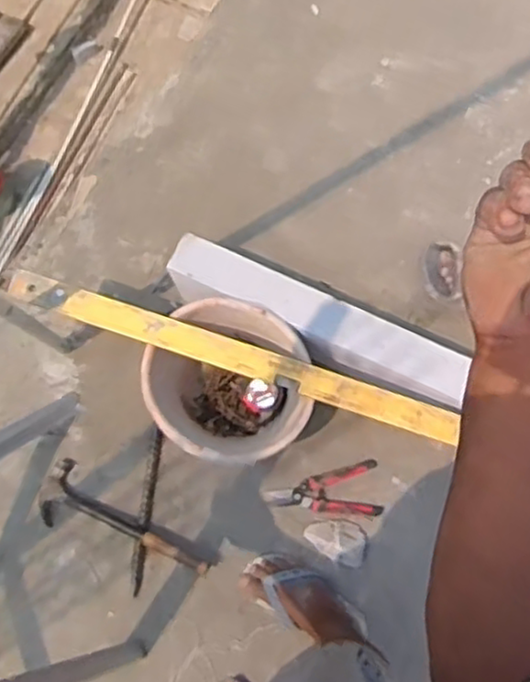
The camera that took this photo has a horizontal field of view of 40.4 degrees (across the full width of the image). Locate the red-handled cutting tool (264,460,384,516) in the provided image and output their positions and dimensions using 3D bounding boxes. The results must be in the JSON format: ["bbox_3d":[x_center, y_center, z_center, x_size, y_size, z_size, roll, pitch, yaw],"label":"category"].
[{"bbox_3d":[0.105,0.281,1.313,0.201,0.024,0.095,-8,74,-1],"label":"red-handled cutting tool"}]

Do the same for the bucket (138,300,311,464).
[{"bbox_3d":[-0.066,0.085,1.278,0.275,0.196,0.264,0,74,1],"label":"bucket"}]

